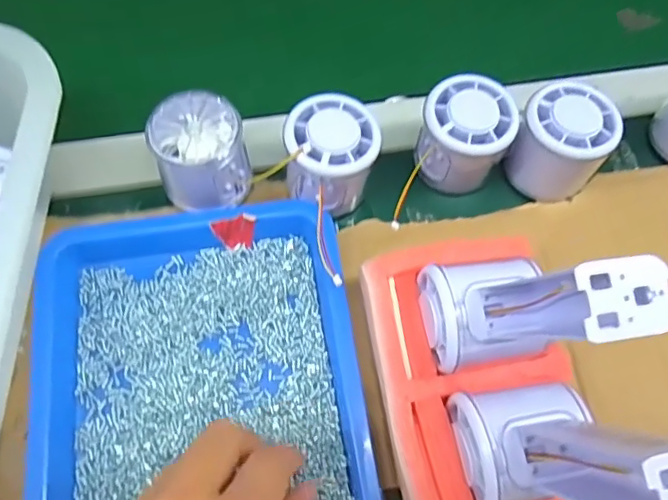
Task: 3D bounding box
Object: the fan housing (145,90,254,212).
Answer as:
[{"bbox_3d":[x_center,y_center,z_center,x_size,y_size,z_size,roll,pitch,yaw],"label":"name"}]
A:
[{"bbox_3d":[-0.081,-0.060,0.350,0.055,0.052,0.056,-8,68,-5],"label":"fan housing"}]

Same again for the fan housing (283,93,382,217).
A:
[{"bbox_3d":[-0.001,-0.057,0.351,0.056,0.053,0.060,0,67,-2],"label":"fan housing"}]

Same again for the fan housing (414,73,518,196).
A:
[{"bbox_3d":[0.083,-0.075,0.360,0.053,0.047,0.055,1,67,-2],"label":"fan housing"}]

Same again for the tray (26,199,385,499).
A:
[{"bbox_3d":[-0.072,0.076,0.311,0.173,0.030,0.221,-8,70,-4],"label":"tray"}]

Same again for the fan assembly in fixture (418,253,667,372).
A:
[{"bbox_3d":[0.080,0.021,0.245,0.061,0.125,0.066,-5,68,-5],"label":"fan assembly in fixture"}]

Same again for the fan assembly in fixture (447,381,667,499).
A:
[{"bbox_3d":[0.089,0.078,0.220,0.050,0.124,0.060,-8,68,-6],"label":"fan assembly in fixture"}]

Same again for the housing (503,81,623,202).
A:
[{"bbox_3d":[0.146,-0.070,0.360,0.055,0.049,0.056,1,67,-2],"label":"housing"}]

